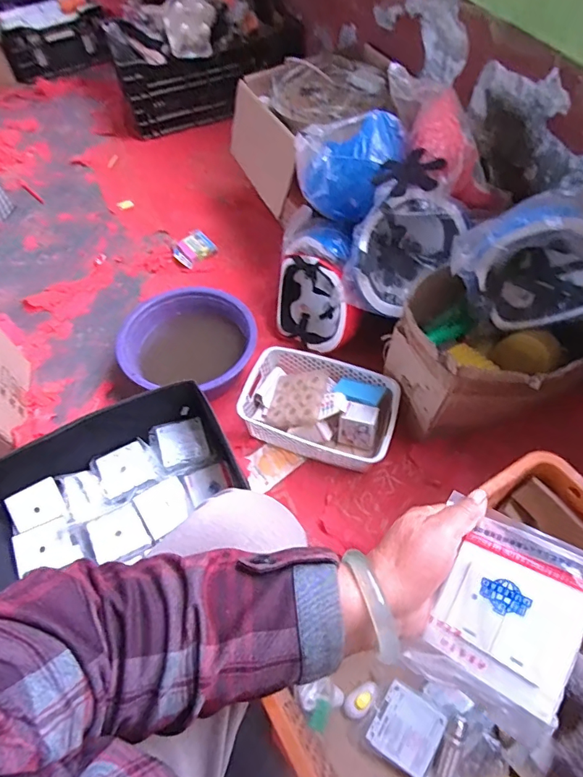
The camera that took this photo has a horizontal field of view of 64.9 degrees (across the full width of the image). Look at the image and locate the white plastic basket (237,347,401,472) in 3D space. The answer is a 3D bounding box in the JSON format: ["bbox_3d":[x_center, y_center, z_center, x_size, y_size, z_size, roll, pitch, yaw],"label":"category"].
[{"bbox_3d":[0.057,0.040,0.937,0.299,0.098,0.209,15,60,13],"label":"white plastic basket"}]

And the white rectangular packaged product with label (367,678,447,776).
[{"bbox_3d":[0.163,0.483,0.650,0.085,0.012,0.090,29,79,23],"label":"white rectangular packaged product with label"}]

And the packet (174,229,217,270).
[{"bbox_3d":[-0.275,-0.392,1.284,0.096,0.029,0.105,39,67,24],"label":"packet"}]

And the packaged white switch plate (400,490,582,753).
[{"bbox_3d":[0.148,0.154,0.313,0.087,0.011,0.123,22,78,35],"label":"packaged white switch plate"}]

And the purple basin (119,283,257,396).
[{"bbox_3d":[-0.223,-0.083,1.036,0.285,0.135,0.287,-1,57,2],"label":"purple basin"}]

